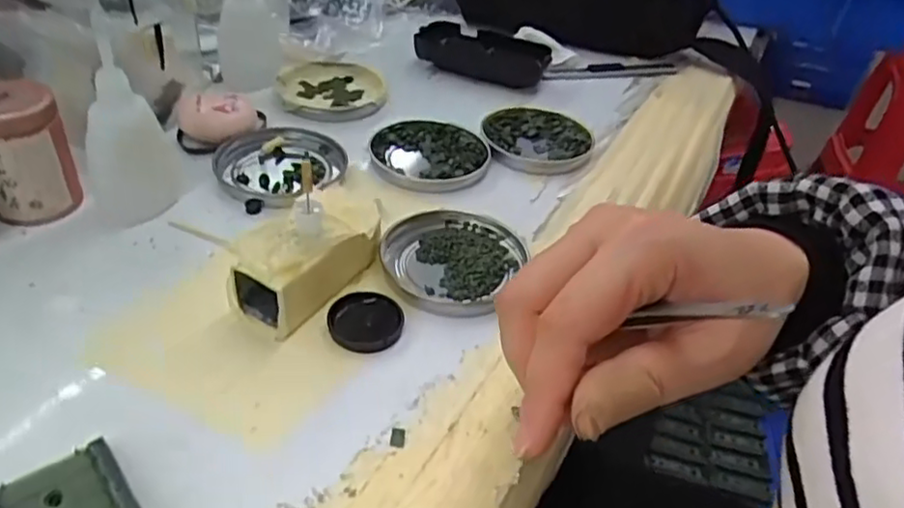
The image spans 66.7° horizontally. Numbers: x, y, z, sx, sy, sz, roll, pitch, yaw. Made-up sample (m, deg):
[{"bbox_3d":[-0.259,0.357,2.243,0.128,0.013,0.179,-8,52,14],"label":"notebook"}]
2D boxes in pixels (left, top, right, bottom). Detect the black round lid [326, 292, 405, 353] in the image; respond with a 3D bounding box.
[{"bbox_3d":[-0.042,0.033,0.331,0.035,0.006,0.034,4,39,-3],"label":"black round lid"}]

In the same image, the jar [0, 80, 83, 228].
[{"bbox_3d":[-0.223,-0.051,0.358,0.042,0.070,0.035,-20,46,-29],"label":"jar"}]

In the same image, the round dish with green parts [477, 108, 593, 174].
[{"bbox_3d":[0.060,-0.081,0.482,0.076,0.009,0.072,4,39,-3],"label":"round dish with green parts"}]

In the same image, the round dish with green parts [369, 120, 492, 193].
[{"bbox_3d":[-0.015,-0.067,0.451,0.076,0.010,0.073,4,39,-3],"label":"round dish with green parts"}]

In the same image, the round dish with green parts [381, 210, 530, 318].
[{"bbox_3d":[0.001,0.003,0.371,0.076,0.008,0.078,4,39,-3],"label":"round dish with green parts"}]

